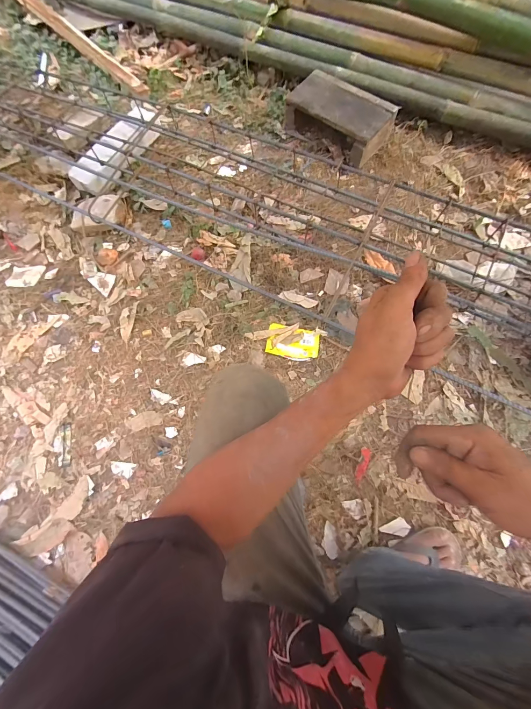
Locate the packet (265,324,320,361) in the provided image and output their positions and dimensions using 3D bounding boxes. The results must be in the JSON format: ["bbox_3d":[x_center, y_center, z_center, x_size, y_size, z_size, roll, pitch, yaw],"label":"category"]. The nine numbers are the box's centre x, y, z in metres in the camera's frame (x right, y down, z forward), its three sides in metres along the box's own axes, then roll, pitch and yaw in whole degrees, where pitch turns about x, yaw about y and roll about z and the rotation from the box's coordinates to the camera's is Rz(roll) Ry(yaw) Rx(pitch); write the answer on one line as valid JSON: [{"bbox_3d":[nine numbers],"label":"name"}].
[{"bbox_3d":[0.079,-0.033,0.864,0.145,0.009,0.096,11,71,4],"label":"packet"}]

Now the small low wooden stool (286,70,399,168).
[{"bbox_3d":[0.258,-0.843,1.060,0.350,0.129,0.195,38,75,13],"label":"small low wooden stool"}]

